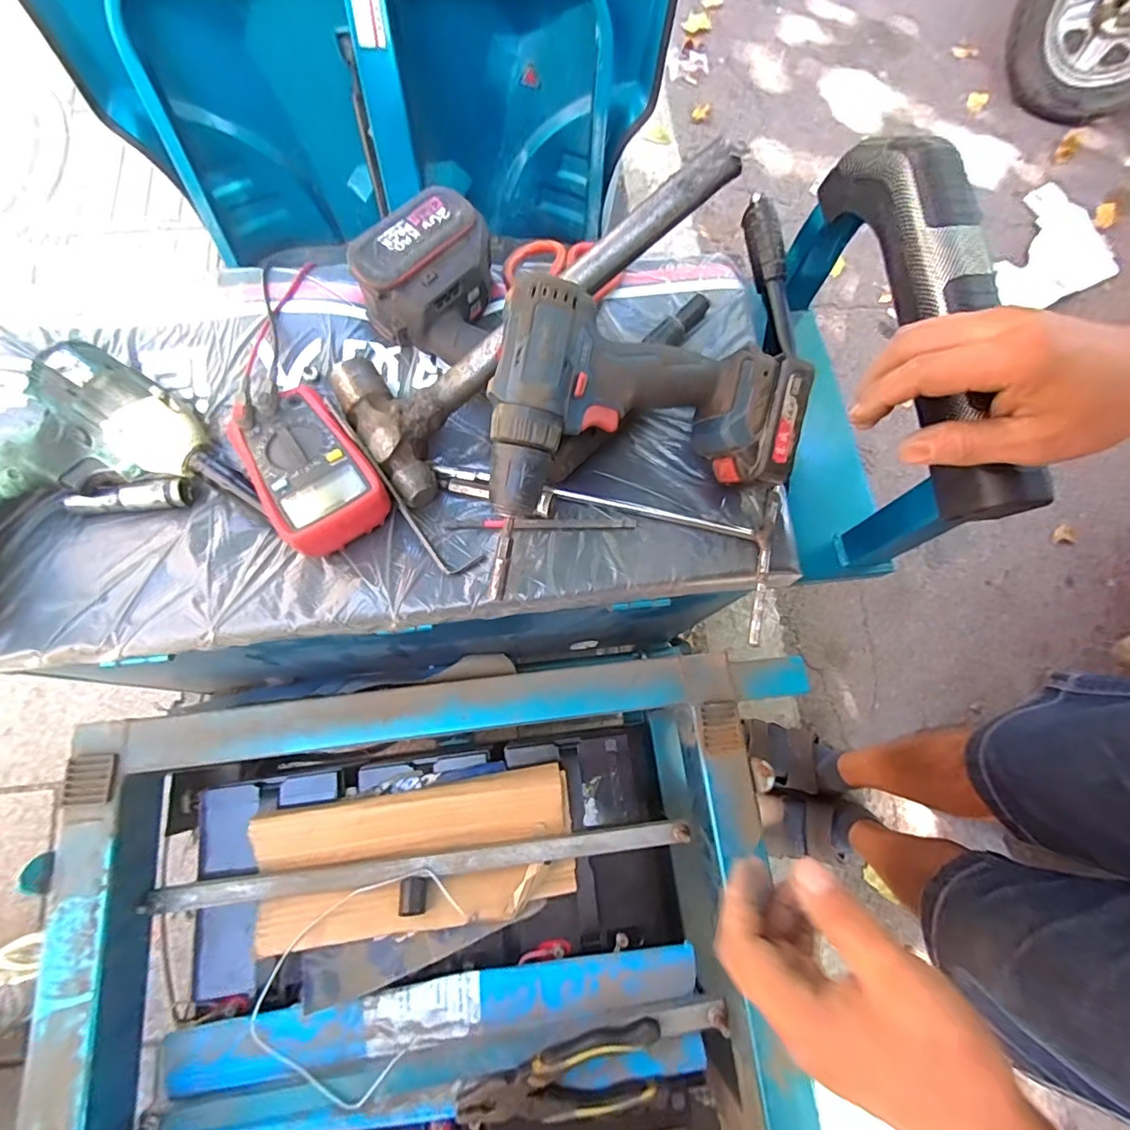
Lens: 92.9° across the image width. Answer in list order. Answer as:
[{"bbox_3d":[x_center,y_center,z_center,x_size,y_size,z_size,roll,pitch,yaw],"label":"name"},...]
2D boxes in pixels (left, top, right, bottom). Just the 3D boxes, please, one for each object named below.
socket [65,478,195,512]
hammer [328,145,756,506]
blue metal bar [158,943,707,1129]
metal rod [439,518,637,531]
[{"bbox_3d":[-0.326,-0.048,0.402,0.082,0.021,0.020,-13,76,-5],"label":"socket"},{"bbox_3d":[-0.022,-0.190,0.398,0.322,0.036,0.117,-37,78,10],"label":"hammer"},{"bbox_3d":[-0.116,0.457,0.513,0.491,0.032,0.105,-5,75,-3],"label":"blue metal bar"},{"bbox_3d":[-0.019,-0.032,0.419,0.148,0.005,0.008,0,75,-1],"label":"metal rod"}]

